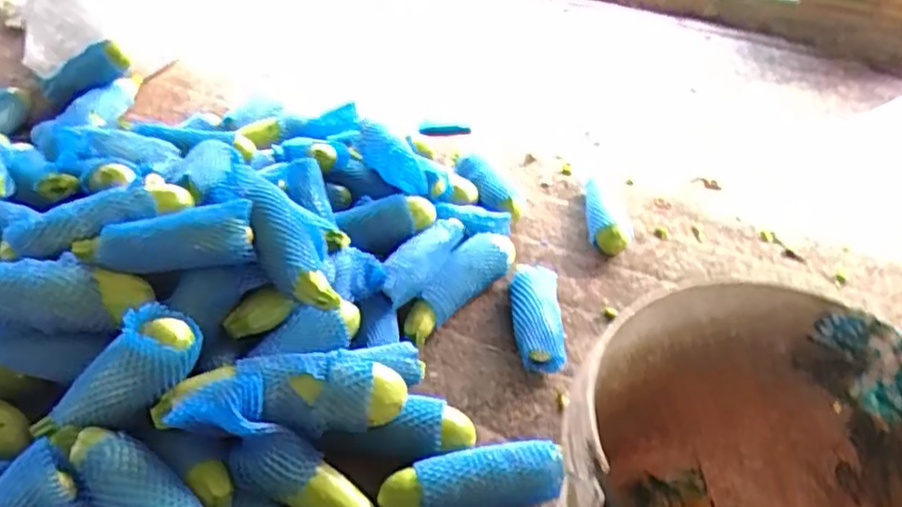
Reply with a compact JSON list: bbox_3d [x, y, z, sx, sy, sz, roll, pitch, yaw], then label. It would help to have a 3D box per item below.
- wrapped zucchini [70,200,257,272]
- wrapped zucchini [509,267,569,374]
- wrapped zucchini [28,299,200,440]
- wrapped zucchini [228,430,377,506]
[{"bbox_3d":[-0.337,-0.017,0.826,0.199,0.053,0.063,-3,43,-6],"label":"wrapped zucchini"},{"bbox_3d":[0.123,0.089,1.016,0.073,0.061,0.181,1,42,-2],"label":"wrapped zucchini"},{"bbox_3d":[-0.362,0.136,0.732,0.200,0.072,0.071,-40,49,0],"label":"wrapped zucchini"},{"bbox_3d":[-0.129,0.262,0.745,0.232,0.055,0.065,35,45,-2],"label":"wrapped zucchini"}]

